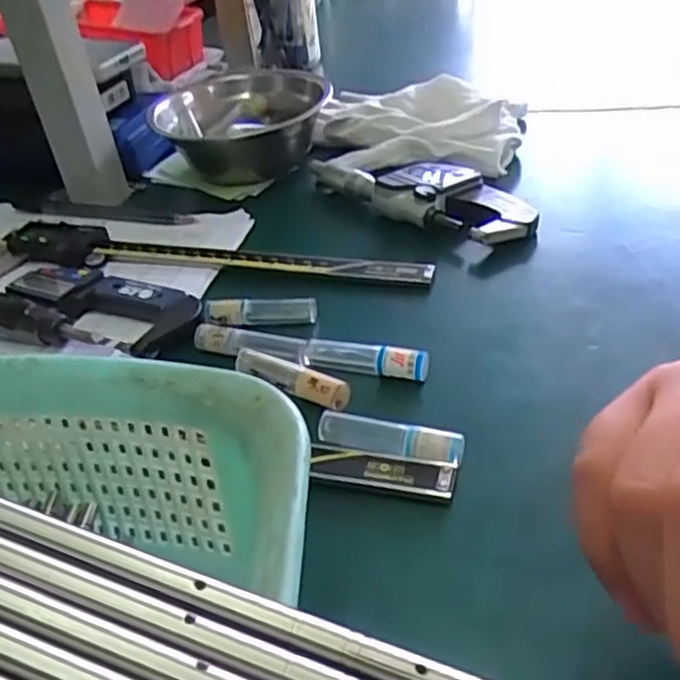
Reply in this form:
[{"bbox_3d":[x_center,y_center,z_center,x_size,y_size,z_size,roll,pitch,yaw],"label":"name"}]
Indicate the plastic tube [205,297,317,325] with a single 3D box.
[{"bbox_3d":[-0.040,-0.015,0.363,0.056,0.008,0.013,0,37,10],"label":"plastic tube"}]

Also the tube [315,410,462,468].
[{"bbox_3d":[0.019,0.039,0.285,0.060,0.009,0.014,8,39,20],"label":"tube"}]

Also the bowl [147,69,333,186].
[{"bbox_3d":[-0.069,-0.152,0.510,0.106,0.050,0.104,-4,39,3],"label":"bowl"}]

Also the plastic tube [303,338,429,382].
[{"bbox_3d":[0.011,0.008,0.327,0.059,0.013,0.012,7,39,19],"label":"plastic tube"}]

